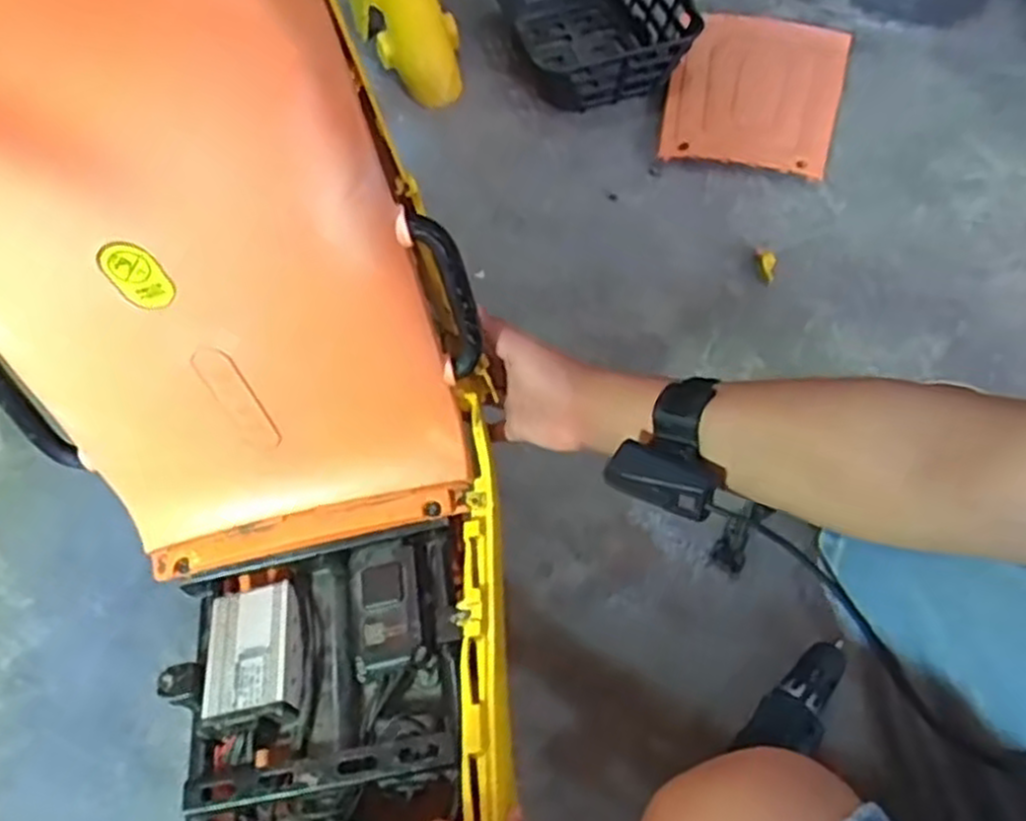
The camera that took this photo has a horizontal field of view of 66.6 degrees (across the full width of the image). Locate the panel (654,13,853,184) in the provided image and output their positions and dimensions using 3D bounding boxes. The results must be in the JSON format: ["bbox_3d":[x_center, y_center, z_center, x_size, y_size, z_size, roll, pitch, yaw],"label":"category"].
[{"bbox_3d":[0.359,-0.474,1.144,0.240,0.038,0.307,17,66,6],"label":"panel"}]

